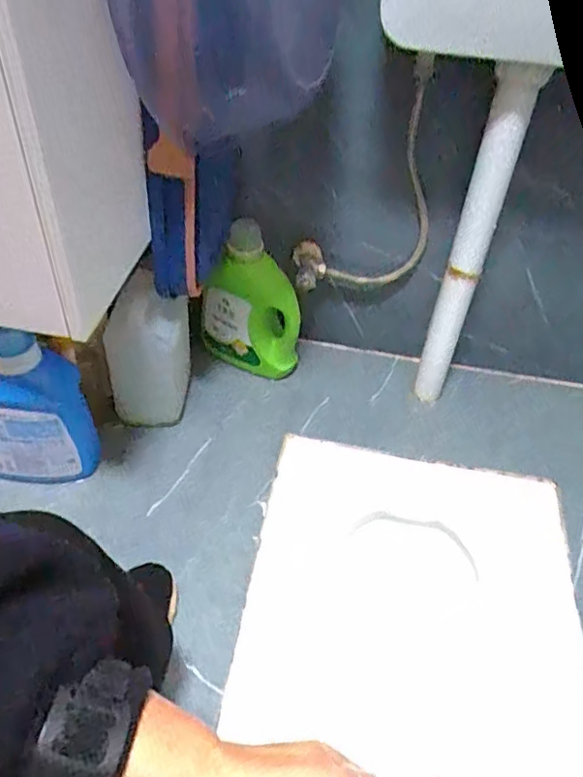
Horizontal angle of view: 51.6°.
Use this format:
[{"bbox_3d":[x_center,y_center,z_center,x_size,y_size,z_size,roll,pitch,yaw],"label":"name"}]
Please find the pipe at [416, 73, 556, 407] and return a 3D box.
[{"bbox_3d":[0.252,-0.173,0.886,0.053,0.542,0.044,13,45,7],"label":"pipe"}]

